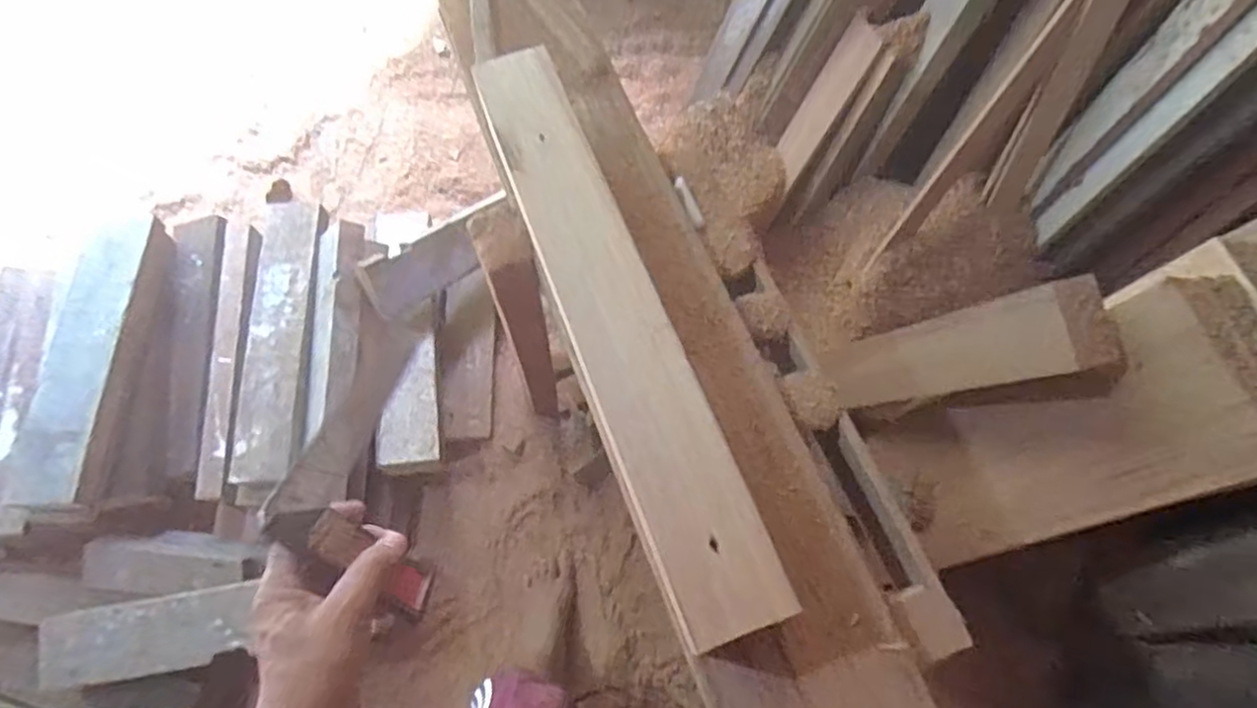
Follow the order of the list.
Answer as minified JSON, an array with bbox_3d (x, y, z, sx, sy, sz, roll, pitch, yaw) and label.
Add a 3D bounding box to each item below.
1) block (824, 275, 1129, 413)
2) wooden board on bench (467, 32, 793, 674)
[{"bbox_3d":[0.422,0.005,0.877,0.075,0.355,0.105,8,75,-26],"label":"block"},{"bbox_3d":[-0.019,-0.046,0.542,0.080,0.028,0.534,-20,71,-4],"label":"wooden board on bench"}]

